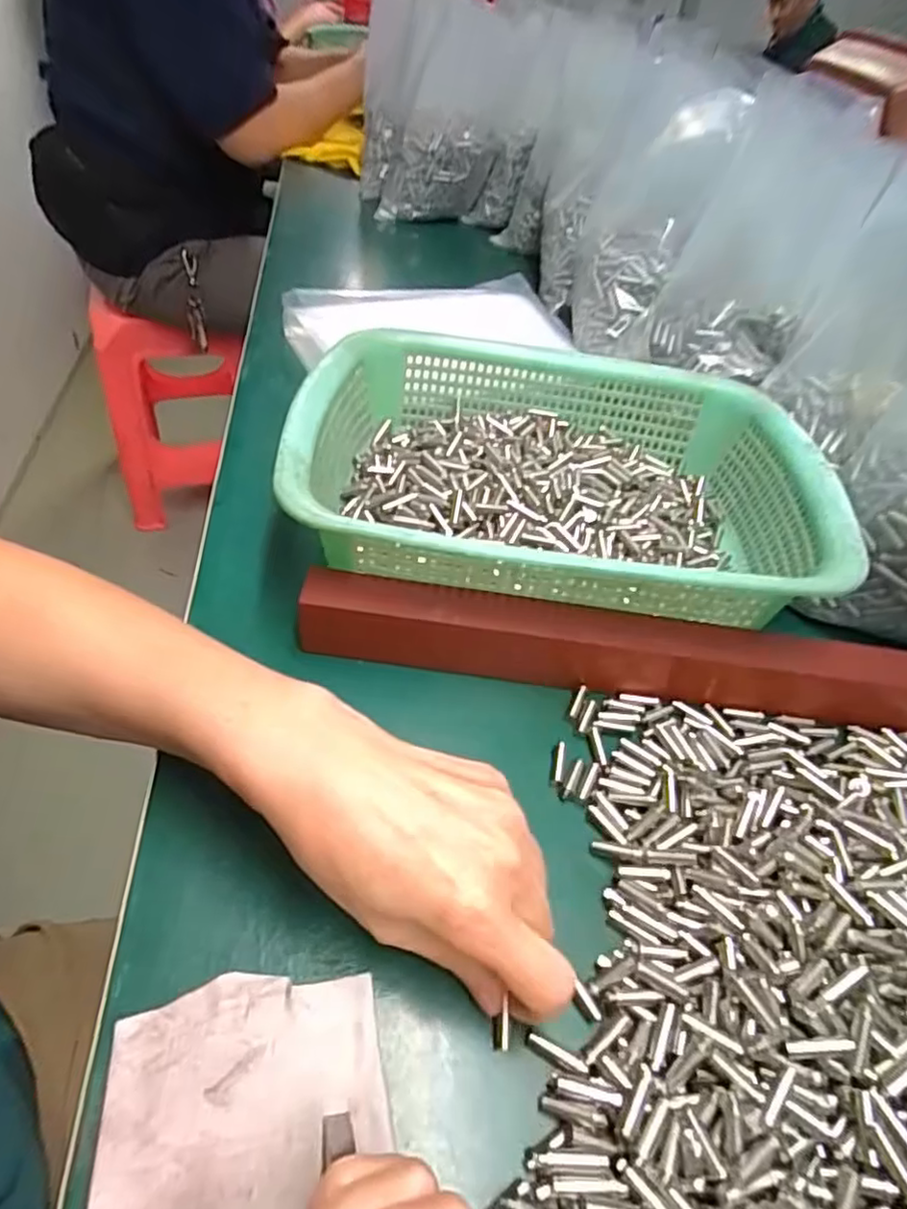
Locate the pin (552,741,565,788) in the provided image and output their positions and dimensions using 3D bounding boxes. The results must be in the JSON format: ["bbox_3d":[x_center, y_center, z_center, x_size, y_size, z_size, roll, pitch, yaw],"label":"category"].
[{"bbox_3d":[0.049,0.074,0.299,0.005,0.004,0.023,12,46,4],"label":"pin"}]

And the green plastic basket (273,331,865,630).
[{"bbox_3d":[0.061,-0.076,0.386,0.295,0.073,0.221,7,46,-2],"label":"green plastic basket"}]

